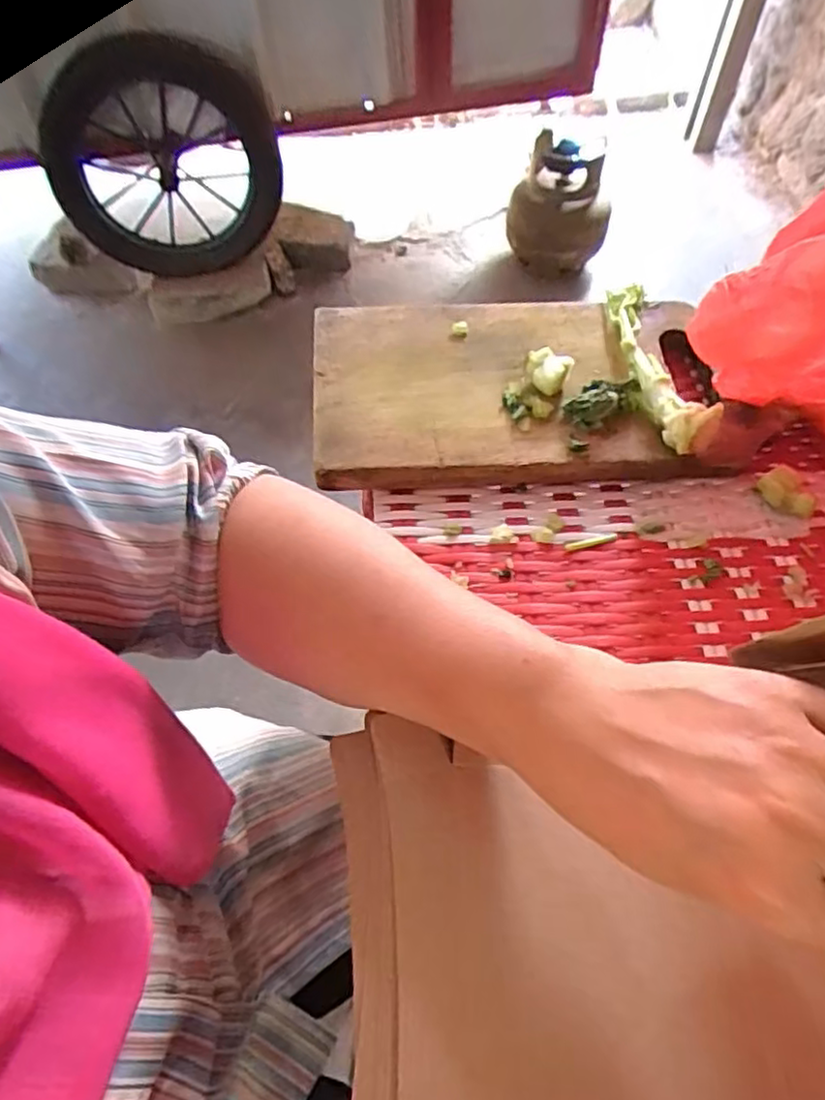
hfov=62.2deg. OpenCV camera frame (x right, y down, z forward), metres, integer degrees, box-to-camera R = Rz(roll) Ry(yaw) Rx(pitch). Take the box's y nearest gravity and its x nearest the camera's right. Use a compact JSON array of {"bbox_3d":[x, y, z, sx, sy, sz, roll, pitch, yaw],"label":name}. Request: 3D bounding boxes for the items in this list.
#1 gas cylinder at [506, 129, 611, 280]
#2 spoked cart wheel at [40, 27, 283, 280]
[{"bbox_3d":[0.351,-0.830,1.623,0.229,0.281,0.203,10,56,7],"label":"gas cylinder"},{"bbox_3d":[-0.505,-0.773,1.374,0.465,0.437,0.084,-5,56,-4],"label":"spoked cart wheel"}]

